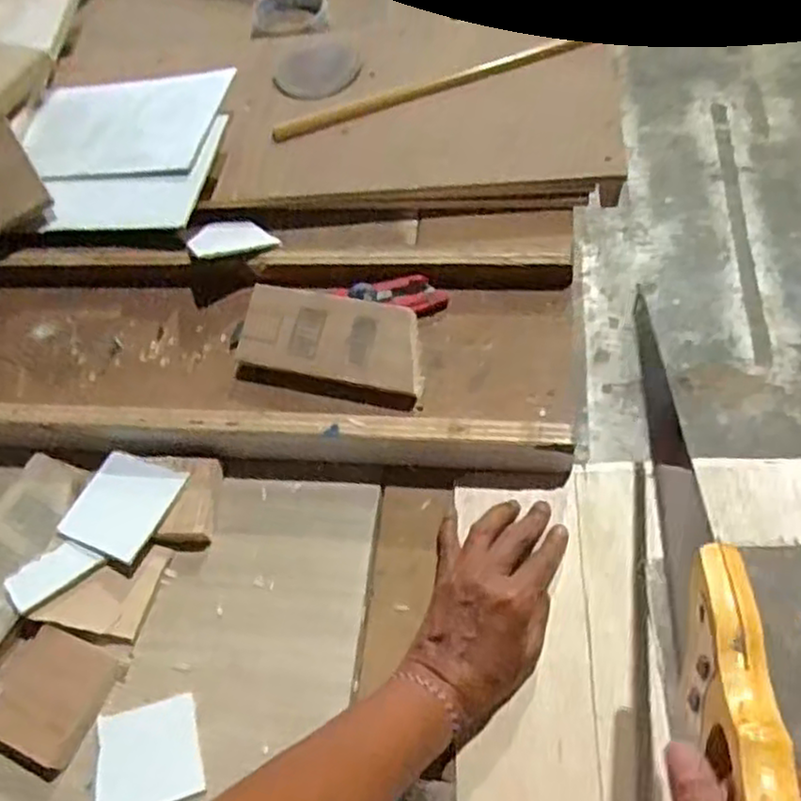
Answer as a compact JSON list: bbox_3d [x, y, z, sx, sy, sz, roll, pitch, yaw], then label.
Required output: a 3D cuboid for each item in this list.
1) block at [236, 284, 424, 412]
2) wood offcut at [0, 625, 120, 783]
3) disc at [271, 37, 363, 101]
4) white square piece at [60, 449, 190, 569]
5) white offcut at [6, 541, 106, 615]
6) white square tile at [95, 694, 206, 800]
[{"bbox_3d":[-0.050,-0.039,0.519,0.136,0.014,0.072,10,91,12],"label":"block"},{"bbox_3d":[-0.218,0.185,0.447,0.062,0.013,0.073,20,67,18],"label":"wood offcut"},{"bbox_3d":[-0.077,-0.310,0.676,0.074,0.008,0.078,-3,62,6],"label":"disc"},{"bbox_3d":[-0.190,0.070,0.494,0.063,0.005,0.068,18,66,17],"label":"white square piece"},{"bbox_3d":[-0.228,0.113,0.475,0.055,0.012,0.027,-39,63,-12],"label":"white offcut"},{"bbox_3d":[-0.150,0.212,0.429,0.062,0.004,0.059,-17,61,-1],"label":"white square tile"}]

